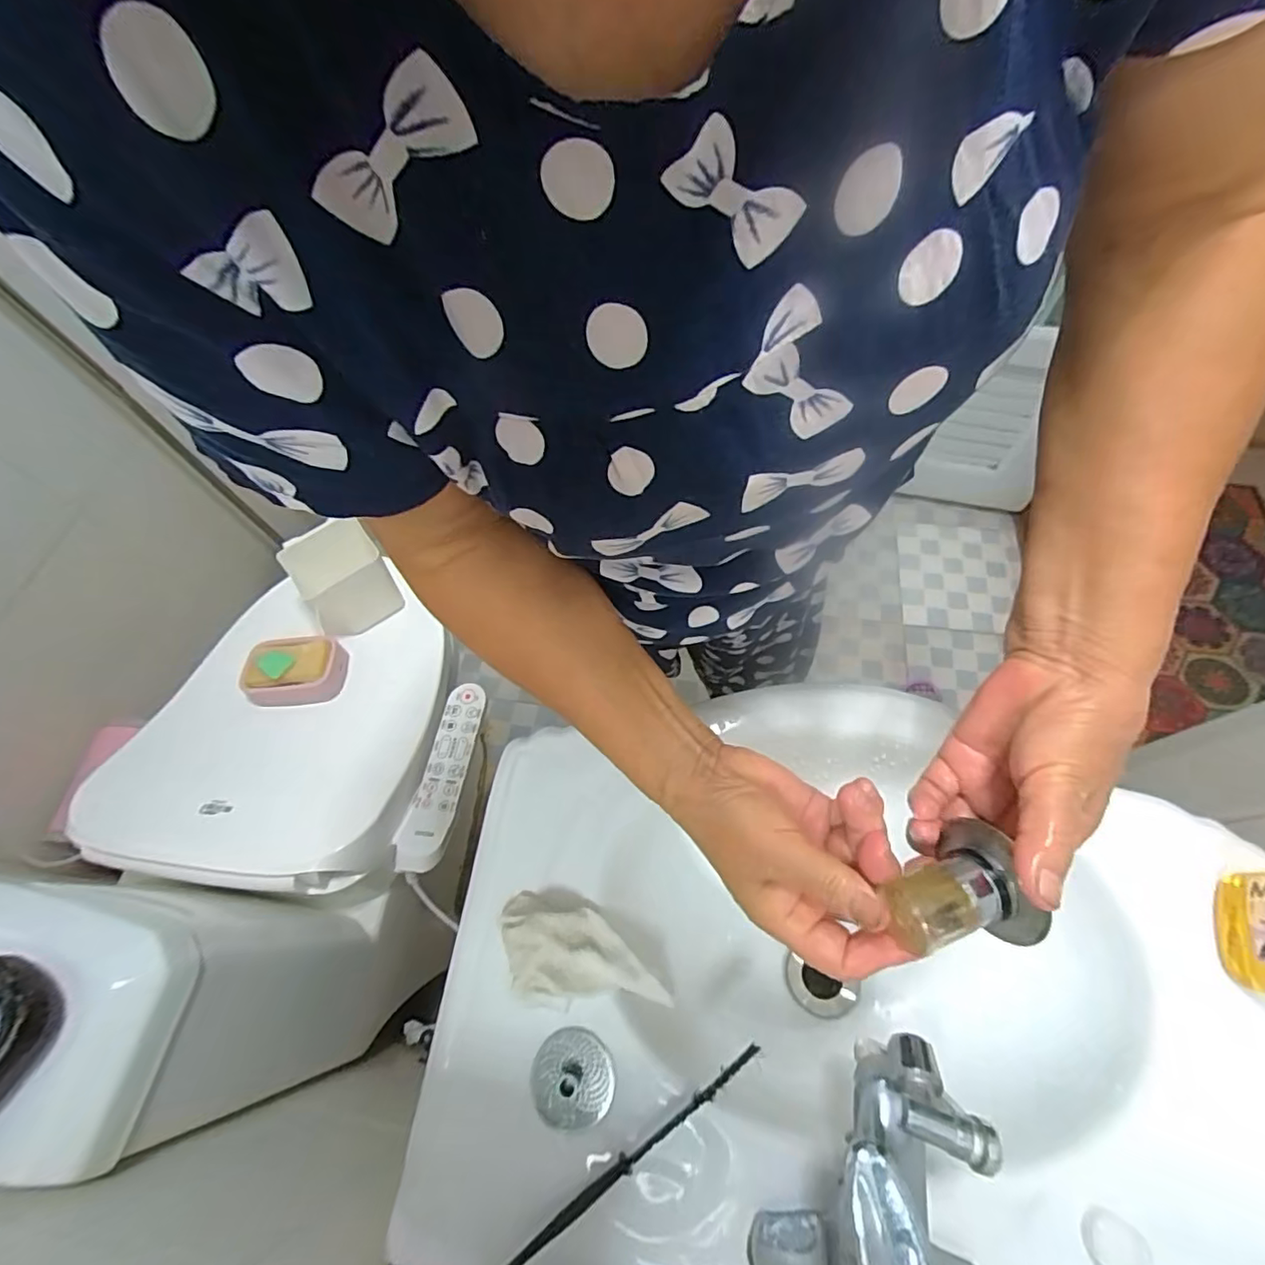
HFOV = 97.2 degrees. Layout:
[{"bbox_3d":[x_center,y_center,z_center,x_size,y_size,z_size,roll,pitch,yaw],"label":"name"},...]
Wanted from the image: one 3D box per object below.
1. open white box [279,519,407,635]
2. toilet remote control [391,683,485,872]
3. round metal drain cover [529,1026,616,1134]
[{"bbox_3d":[-0.414,-0.074,0.801,0.116,0.114,0.104,-35,66,-14],"label":"open white box"},{"bbox_3d":[-0.246,0.181,0.731,0.062,0.028,0.242,9,64,7],"label":"toilet remote control"},{"bbox_3d":[-0.040,0.297,0.371,0.051,0.013,0.055,-1,63,2],"label":"round metal drain cover"}]

